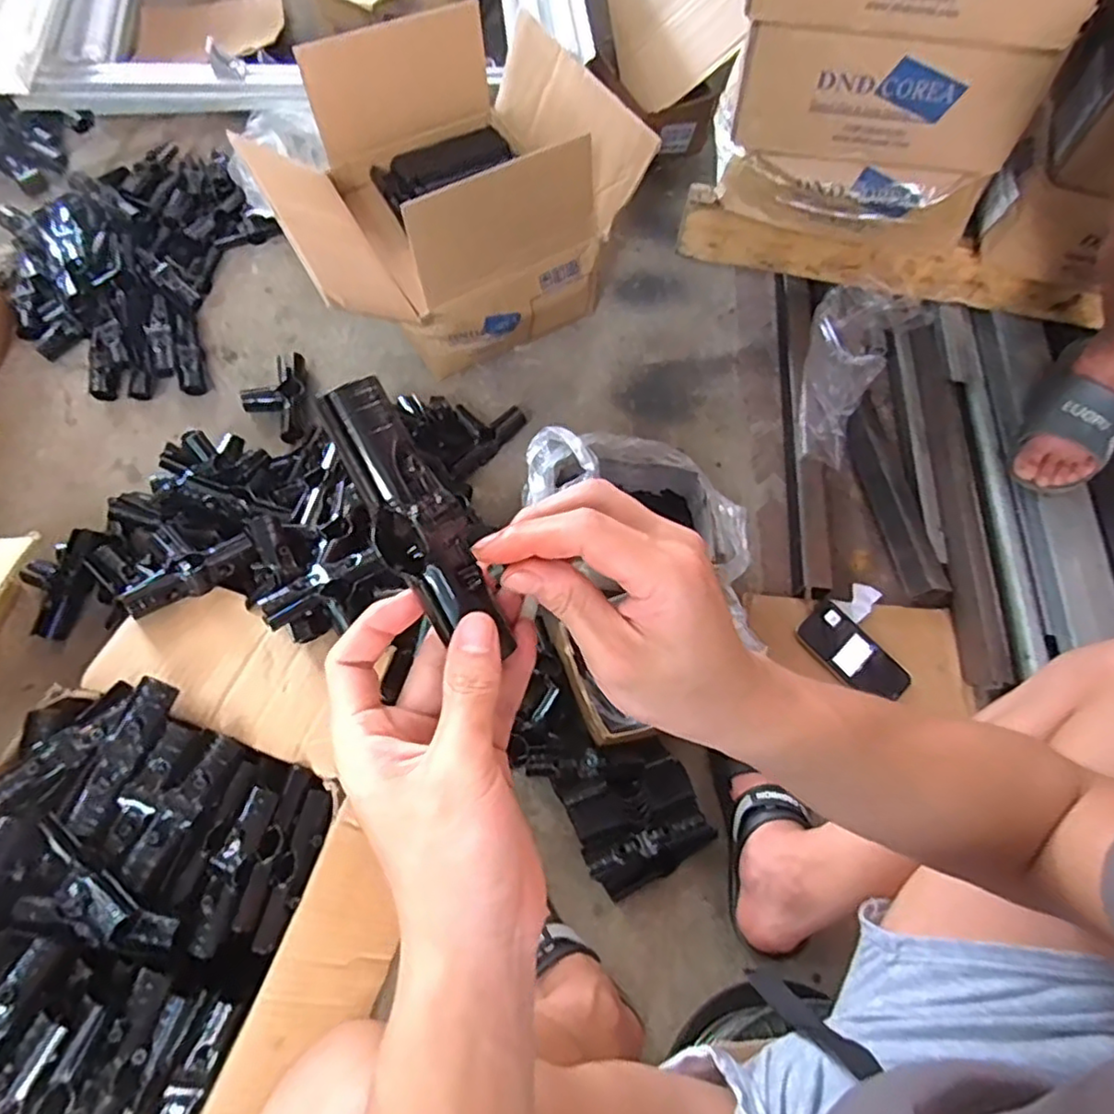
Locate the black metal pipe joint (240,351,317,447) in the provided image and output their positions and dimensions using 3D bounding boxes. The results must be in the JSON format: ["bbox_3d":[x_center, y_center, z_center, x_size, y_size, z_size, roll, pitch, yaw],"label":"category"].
[{"bbox_3d":[-0.385,-0.211,0.906,0.086,0.034,0.139,-13,68,-10],"label":"black metal pipe joint"}]

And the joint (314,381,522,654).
[{"bbox_3d":[-0.056,-0.016,0.272,0.039,0.022,0.120,-31,101,-15],"label":"joint"}]

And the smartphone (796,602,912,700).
[{"bbox_3d":[0.371,0.122,0.817,0.076,0.011,0.139,-40,75,-19],"label":"smartphone"}]

